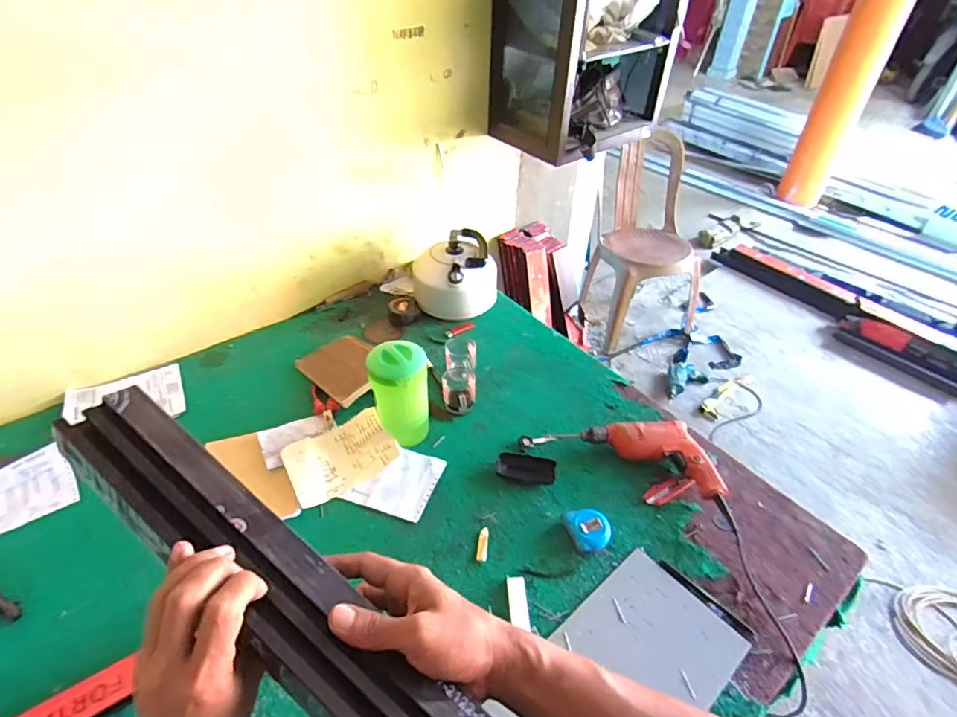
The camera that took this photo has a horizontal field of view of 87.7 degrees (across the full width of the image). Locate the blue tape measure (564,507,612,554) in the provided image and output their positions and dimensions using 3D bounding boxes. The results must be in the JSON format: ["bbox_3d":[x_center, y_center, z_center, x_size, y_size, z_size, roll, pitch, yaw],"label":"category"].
[{"bbox_3d":[0.192,0.288,0.847,0.073,0.039,0.076,-10,43,-13],"label":"blue tape measure"}]

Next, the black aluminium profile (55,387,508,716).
[{"bbox_3d":[-0.141,0.168,0.363,0.442,0.022,0.077,36,51,16],"label":"black aluminium profile"}]

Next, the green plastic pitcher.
[{"bbox_3d":[-0.147,0.073,0.949,0.105,0.200,0.109,-7,42,-9],"label":"green plastic pitcher"}]

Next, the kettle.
[{"bbox_3d":[-0.061,-0.209,1.298,0.189,0.165,0.168,-31,51,-32],"label":"kettle"}]

